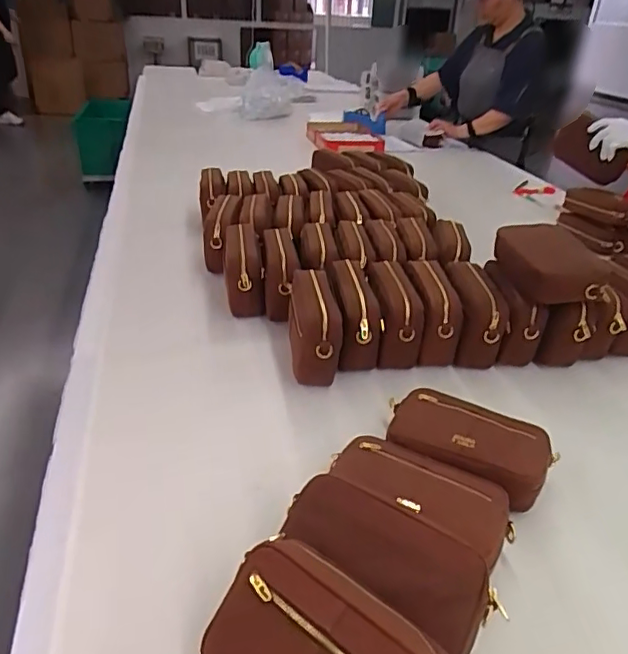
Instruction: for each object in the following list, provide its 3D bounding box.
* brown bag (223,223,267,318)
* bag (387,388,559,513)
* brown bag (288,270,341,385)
[{"bbox_3d":[-0.139,-0.105,1.080,0.070,0.121,0.179,-4,32,-12],"label":"brown bag"},{"bbox_3d":[0.193,0.155,0.724,0.208,0.065,0.132,19,35,25],"label":"bag"},{"bbox_3d":[-0.001,0.004,0.897,0.080,0.123,0.174,1,31,-3],"label":"brown bag"}]

